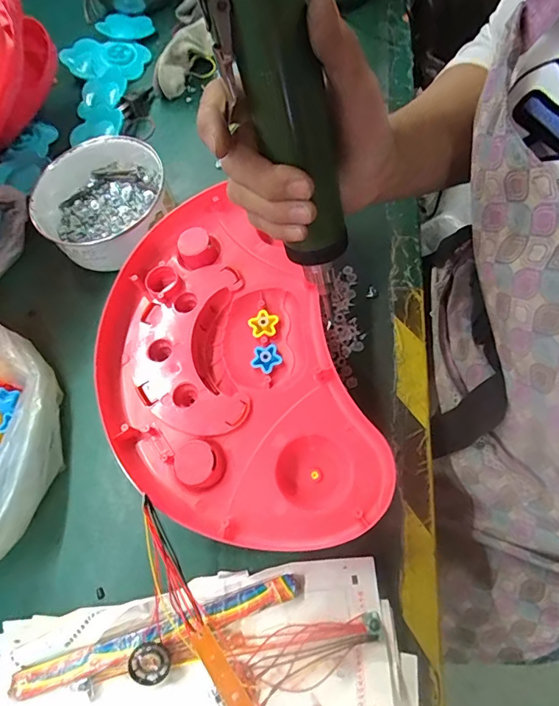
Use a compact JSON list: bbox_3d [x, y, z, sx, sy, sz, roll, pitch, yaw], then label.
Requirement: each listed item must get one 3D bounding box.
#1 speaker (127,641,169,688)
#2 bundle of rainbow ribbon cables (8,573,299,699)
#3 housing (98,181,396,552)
[{"bbox_3d":[-0.090,0.214,0.304,0.025,0.008,0.026,-1,65,3],"label":"speaker"},{"bbox_3d":[-0.086,0.201,0.313,0.206,0.010,0.021,-21,64,0],"label":"bundle of rainbow ribbon cables"},{"bbox_3d":[-0.053,0.004,0.378,0.203,0.037,0.333,-20,64,0],"label":"housing"}]

